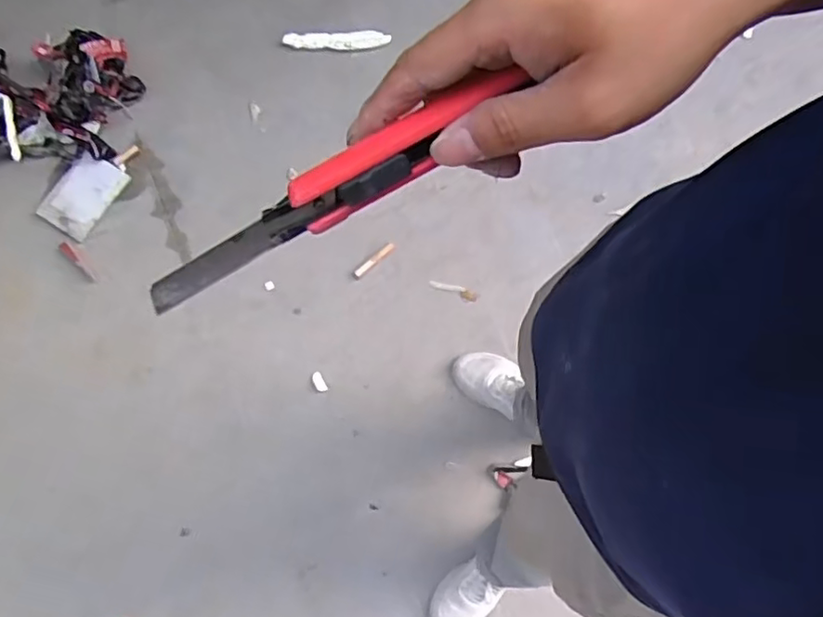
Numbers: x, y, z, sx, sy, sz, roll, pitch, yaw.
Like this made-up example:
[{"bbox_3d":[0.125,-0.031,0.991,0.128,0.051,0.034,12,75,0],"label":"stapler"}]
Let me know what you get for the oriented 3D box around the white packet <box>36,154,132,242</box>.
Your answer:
[{"bbox_3d":[-0.757,-0.264,1.454,0.136,0.012,0.185,32,81,6],"label":"white packet"}]

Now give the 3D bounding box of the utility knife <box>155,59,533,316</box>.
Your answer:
[{"bbox_3d":[-0.037,-0.049,0.275,0.178,0.019,0.021,-30,81,9],"label":"utility knife"}]

